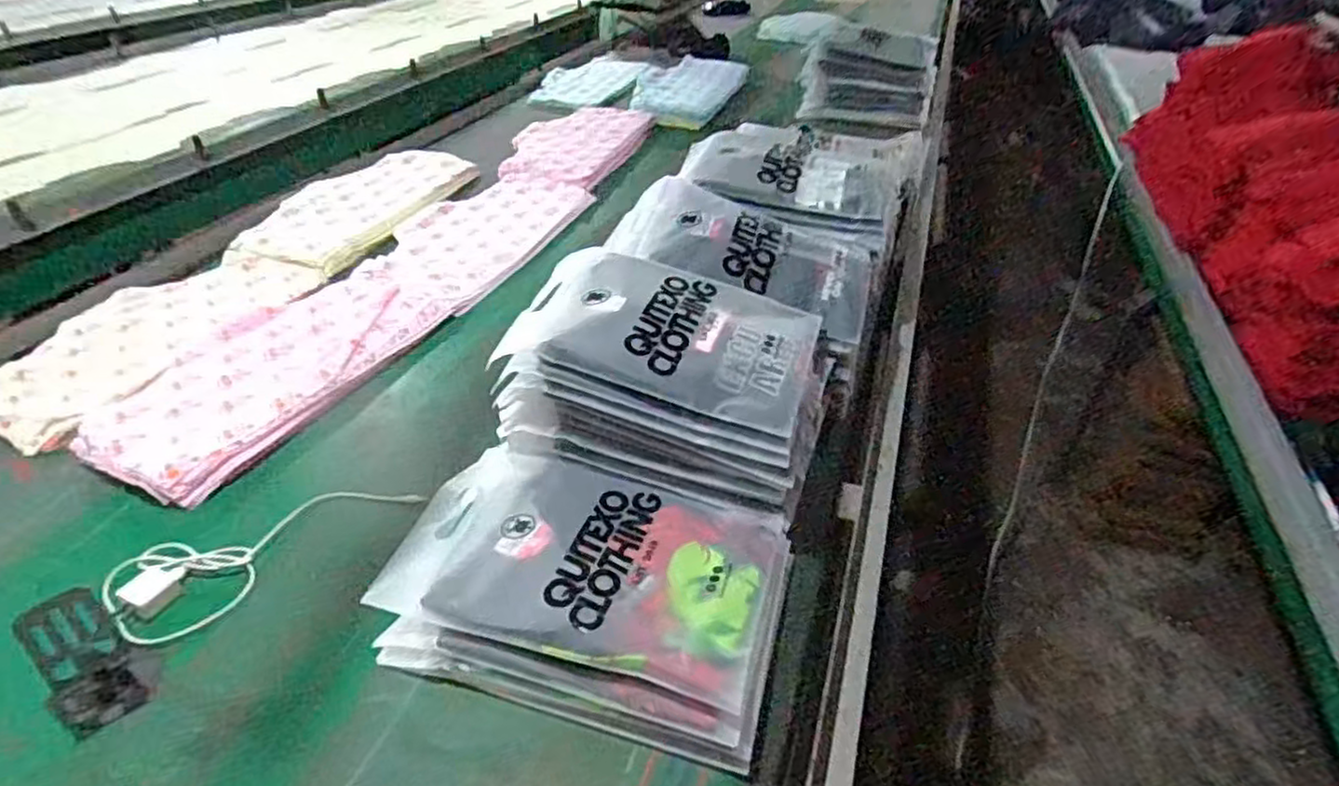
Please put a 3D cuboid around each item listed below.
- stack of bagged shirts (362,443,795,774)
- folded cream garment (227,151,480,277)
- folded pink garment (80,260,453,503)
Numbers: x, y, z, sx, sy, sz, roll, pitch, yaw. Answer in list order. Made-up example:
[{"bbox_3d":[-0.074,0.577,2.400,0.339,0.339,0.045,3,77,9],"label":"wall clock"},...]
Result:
[{"bbox_3d":[-0.078,0.191,0.725,0.379,0.079,0.264,12,39,13],"label":"stack of bagged shirts"},{"bbox_3d":[-0.659,-0.397,1.506,0.324,0.042,0.559,12,40,13],"label":"folded cream garment"},{"bbox_3d":[-0.546,-0.058,1.049,0.265,0.046,0.564,16,41,18],"label":"folded pink garment"}]

